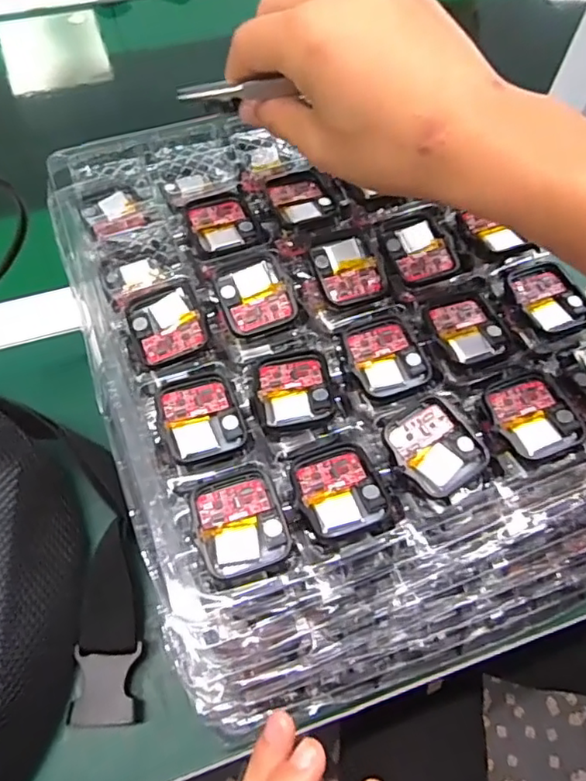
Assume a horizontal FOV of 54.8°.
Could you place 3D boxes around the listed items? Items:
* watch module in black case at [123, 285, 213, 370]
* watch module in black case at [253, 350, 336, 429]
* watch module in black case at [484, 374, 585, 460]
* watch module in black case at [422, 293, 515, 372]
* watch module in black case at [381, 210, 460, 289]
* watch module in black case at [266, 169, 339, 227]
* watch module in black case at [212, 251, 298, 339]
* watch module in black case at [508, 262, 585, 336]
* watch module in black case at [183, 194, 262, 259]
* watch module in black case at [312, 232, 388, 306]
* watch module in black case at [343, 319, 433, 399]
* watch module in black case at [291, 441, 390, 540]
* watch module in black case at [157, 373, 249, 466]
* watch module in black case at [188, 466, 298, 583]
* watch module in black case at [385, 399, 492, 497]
[{"bbox_3d":[-0.065,-0.034,0.291,0.036,0.011,0.039,-22,64,-14],"label":"watch module in black case"},{"bbox_3d":[0.000,-0.002,0.275,0.036,0.008,0.040,-6,62,-6],"label":"watch module in black case"},{"bbox_3d":[0.115,0.013,0.271,0.034,0.011,0.041,-20,64,-13],"label":"watch module in black case"},{"bbox_3d":[0.091,-0.032,0.296,0.037,0.005,0.040,-20,64,-13],"label":"watch module in black case"},{"bbox_3d":[0.071,-0.080,0.316,0.037,0.004,0.042,-16,63,-11],"label":"watch module in black case"},{"bbox_3d":[0.005,-0.112,0.330,0.037,0.006,0.038,-20,64,-13],"label":"watch module in black case"},{"bbox_3d":[-0.020,-0.051,0.297,0.036,0.009,0.040,-20,64,-13],"label":"watch module in black case"},{"bbox_3d":[0.137,-0.050,0.304,0.033,0.005,0.041,-20,64,-13],"label":"watch module in black case"},{"bbox_3d":[-0.041,-0.094,0.324,0.036,0.008,0.042,-19,64,-12],"label":"watch module in black case"},{"bbox_3d":[0.030,-0.066,0.306,0.035,0.008,0.038,-16,63,-11],"label":"watch module in black case"},{"bbox_3d":[0.048,-0.017,0.288,0.036,0.005,0.041,-15,63,-11],"label":"watch module in black case"},{"bbox_3d":[0.020,0.044,0.254,0.038,0.007,0.041,-14,63,-10],"label":"watch module in black case"},{"bbox_3d":[-0.043,0.012,0.268,0.035,0.007,0.040,-20,64,-13],"label":"watch module in black case"},{"bbox_3d":[-0.023,0.057,0.245,0.037,0.012,0.042,-15,63,-11],"label":"watch module in black case"},{"bbox_3d":[0.065,0.026,0.263,0.036,0.009,0.042,-35,68,-19],"label":"watch module in black case"}]

